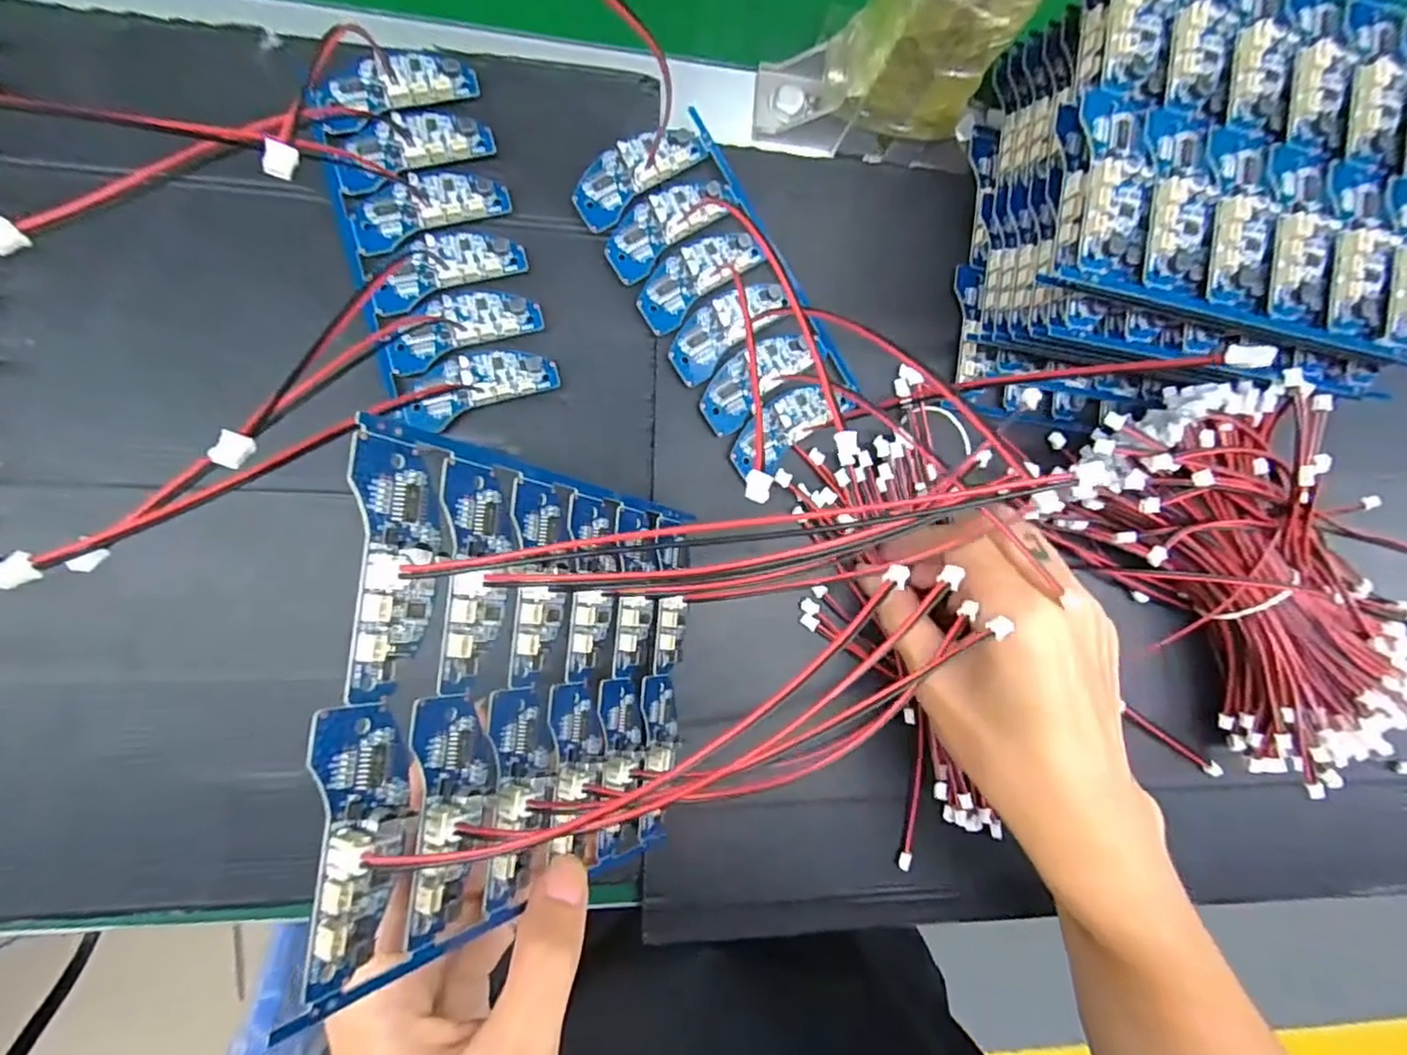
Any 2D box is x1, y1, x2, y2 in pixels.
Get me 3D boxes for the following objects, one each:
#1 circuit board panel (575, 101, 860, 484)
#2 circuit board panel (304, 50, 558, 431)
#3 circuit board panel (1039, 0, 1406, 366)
[{"bbox_3d":[0.008,-0.104,0.289,0.069,0.010,0.148,-32,94,-8],"label":"circuit board panel"},{"bbox_3d":[-0.114,-0.123,0.269,0.069,0.011,0.150,-15,91,-9],"label":"circuit board panel"},{"bbox_3d":[0.213,-0.143,0.238,0.154,0.011,0.142,9,87,-8],"label":"circuit board panel"}]

